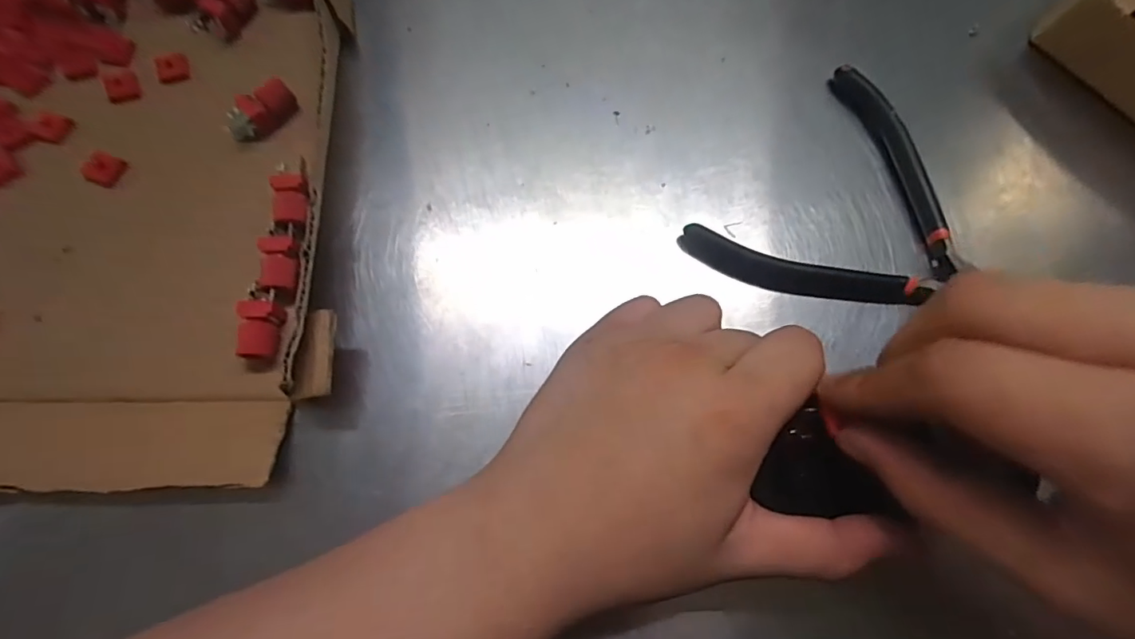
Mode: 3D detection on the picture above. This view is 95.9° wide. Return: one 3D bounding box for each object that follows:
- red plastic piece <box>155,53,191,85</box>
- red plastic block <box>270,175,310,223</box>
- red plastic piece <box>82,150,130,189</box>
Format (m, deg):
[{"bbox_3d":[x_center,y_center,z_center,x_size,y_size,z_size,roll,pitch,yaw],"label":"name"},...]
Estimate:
[{"bbox_3d":[-0.195,-0.124,0.253,0.015,0.004,0.015,-16,85,-17],"label":"red plastic piece"},{"bbox_3d":[-0.122,-0.053,0.225,0.014,0.008,0.021,-8,75,-4],"label":"red plastic block"},{"bbox_3d":[-0.213,-0.070,0.234,0.017,0.004,0.015,27,75,6],"label":"red plastic piece"}]

